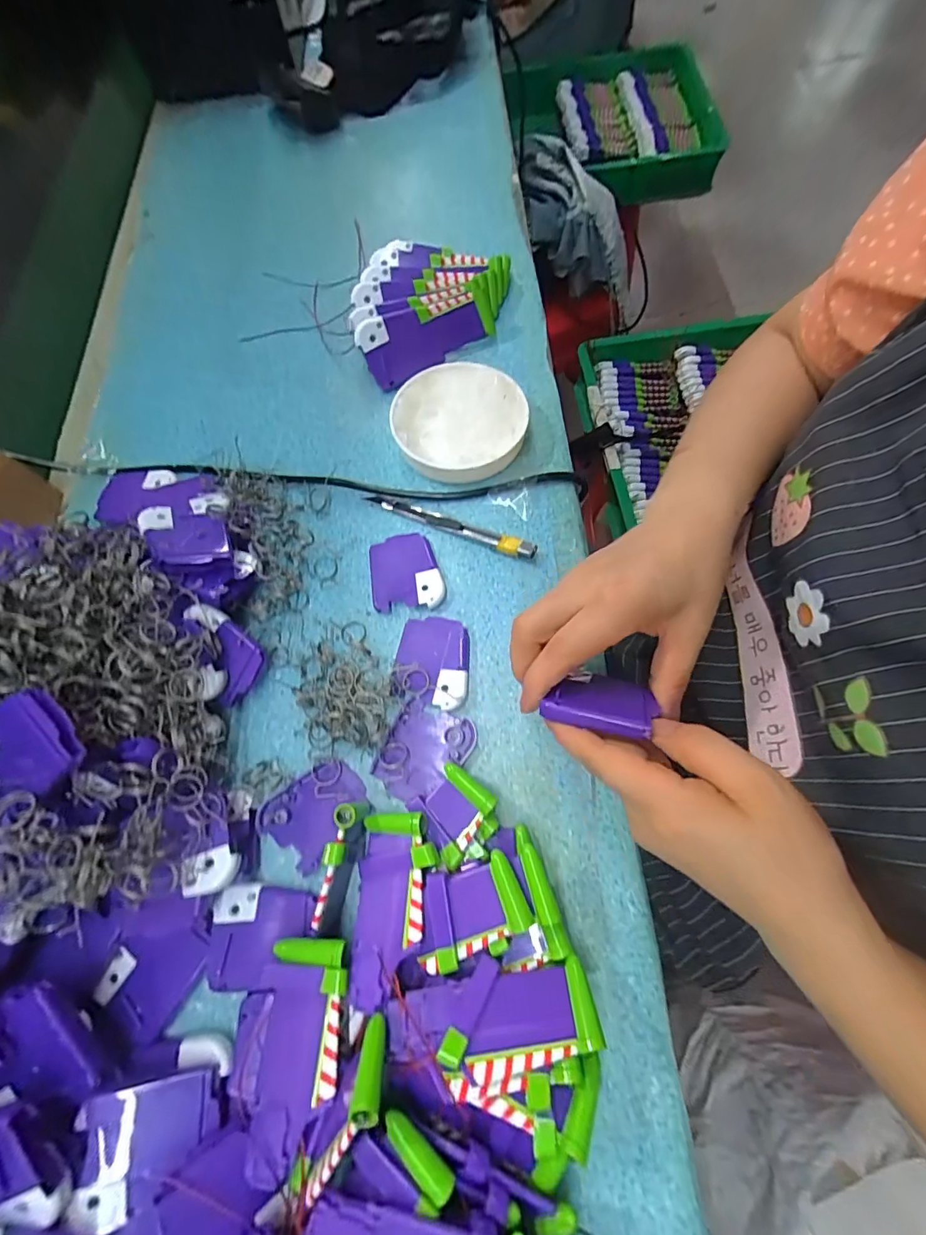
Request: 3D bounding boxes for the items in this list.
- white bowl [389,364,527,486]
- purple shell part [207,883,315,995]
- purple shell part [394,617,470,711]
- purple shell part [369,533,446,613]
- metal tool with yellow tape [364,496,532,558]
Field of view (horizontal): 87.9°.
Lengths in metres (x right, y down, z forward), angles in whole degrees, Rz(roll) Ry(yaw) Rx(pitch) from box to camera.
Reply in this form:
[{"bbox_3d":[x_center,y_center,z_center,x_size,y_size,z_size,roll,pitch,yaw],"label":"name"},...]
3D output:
[{"bbox_3d":[-0.003,-0.155,0.389,0.103,0.028,0.102,-1,69,1],"label":"white bowl"},{"bbox_3d":[-0.114,0.180,0.272,0.056,0.009,0.050,-5,69,0],"label":"purple shell part"},{"bbox_3d":[-0.020,0.030,0.329,0.048,0.009,0.062,2,69,2],"label":"purple shell part"},{"bbox_3d":[-0.042,-0.035,0.355,0.051,0.009,0.060,-8,69,-1],"label":"purple shell part"},{"bbox_3d":[-0.011,-0.072,0.364,0.138,0.011,0.014,21,71,10],"label":"metal tool with yellow tape"}]

